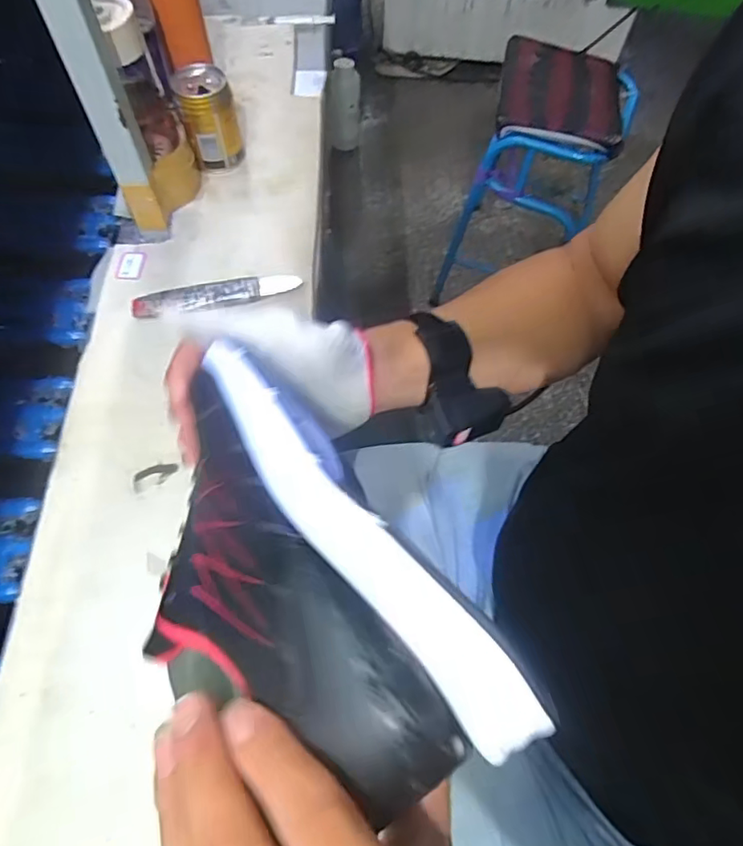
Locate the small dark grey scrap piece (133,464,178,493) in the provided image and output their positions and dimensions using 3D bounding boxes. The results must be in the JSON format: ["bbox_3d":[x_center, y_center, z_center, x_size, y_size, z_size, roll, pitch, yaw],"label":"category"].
[{"bbox_3d":[-0.189,0.045,0.483,0.038,0.004,0.019,-20,65,-11],"label":"small dark grey scrap piece"}]

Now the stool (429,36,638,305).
[{"bbox_3d":[0.356,-0.536,1.310,0.311,0.509,0.316,16,64,7],"label":"stool"}]

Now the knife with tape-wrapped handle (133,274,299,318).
[{"bbox_3d":[-0.156,-0.131,0.561,0.166,0.011,0.032,-12,64,-7],"label":"knife with tape-wrapped handle"}]

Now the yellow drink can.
[{"bbox_3d":[-0.182,-0.339,0.626,0.058,0.093,0.061,0,63,-1],"label":"yellow drink can"}]

